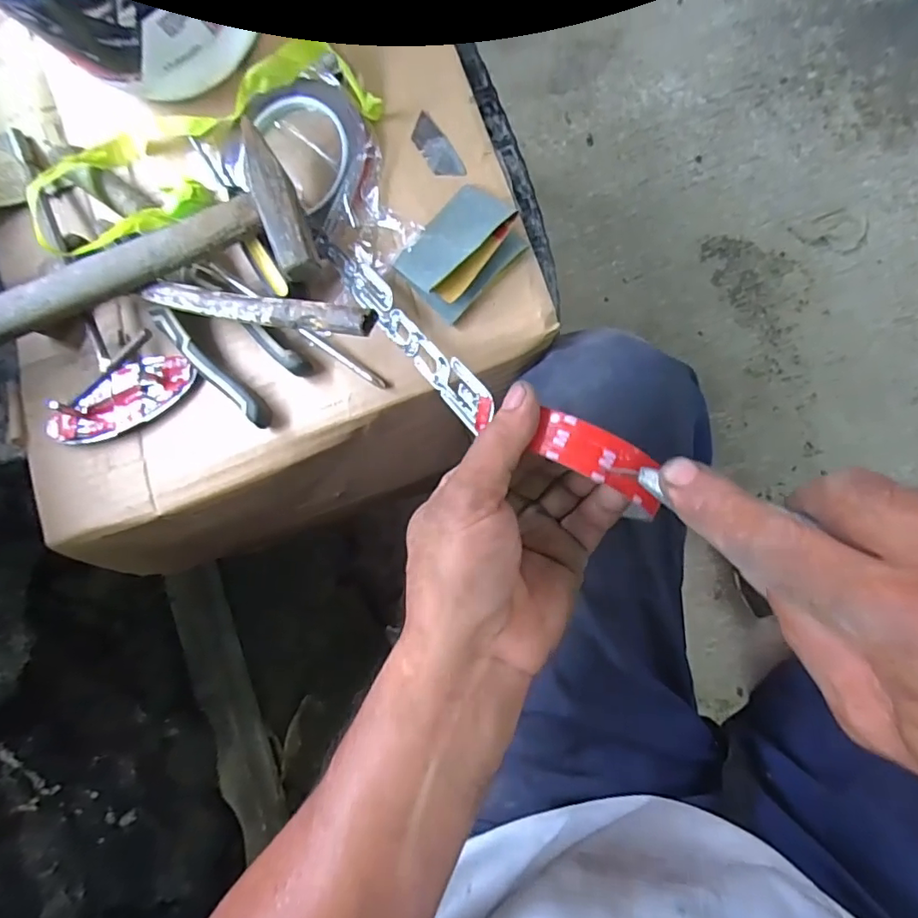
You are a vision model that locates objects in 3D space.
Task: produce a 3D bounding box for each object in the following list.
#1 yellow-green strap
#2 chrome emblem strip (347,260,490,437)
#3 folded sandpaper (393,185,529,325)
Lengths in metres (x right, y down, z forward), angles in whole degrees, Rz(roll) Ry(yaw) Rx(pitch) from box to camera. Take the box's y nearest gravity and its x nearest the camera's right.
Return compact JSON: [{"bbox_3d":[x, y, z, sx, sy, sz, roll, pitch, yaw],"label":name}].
[{"bbox_3d":[-0.184,-0.198,0.384,0.240,0.045,0.092,-15,84,5],"label":"yellow-green strap"},{"bbox_3d":[-0.026,-0.071,0.321,0.021,0.005,0.141,-41,66,1],"label":"chrome emblem strip"},{"bbox_3d":[0.000,-0.129,0.337,0.056,0.017,0.074,44,91,8],"label":"folded sandpaper"}]

